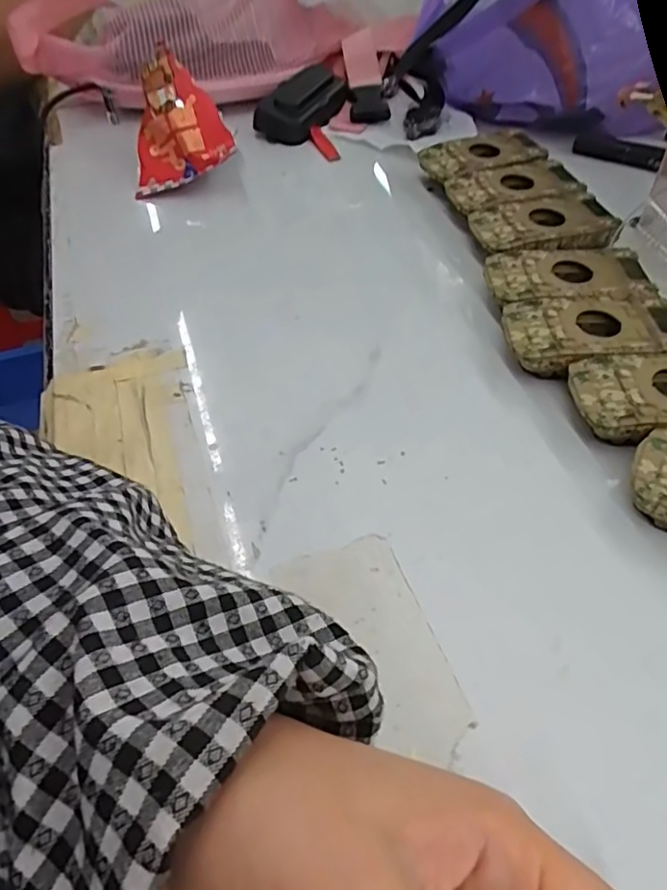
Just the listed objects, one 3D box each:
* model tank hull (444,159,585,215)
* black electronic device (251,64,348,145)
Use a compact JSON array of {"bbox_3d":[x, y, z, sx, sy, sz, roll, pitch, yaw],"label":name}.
[{"bbox_3d":[0.131,-0.187,0.449,0.093,0.023,0.054,-12,51,-8],"label":"model tank hull"},{"bbox_3d":[-0.028,-0.310,0.543,0.049,0.028,0.096,23,55,19],"label":"black electronic device"}]

